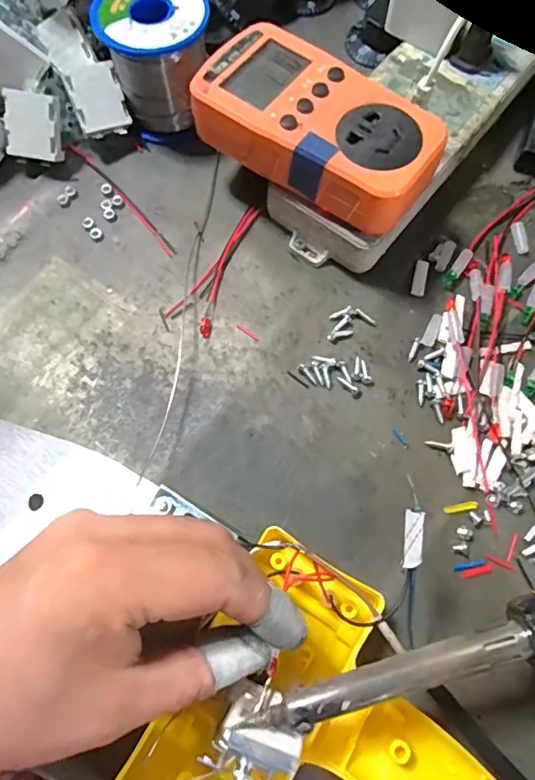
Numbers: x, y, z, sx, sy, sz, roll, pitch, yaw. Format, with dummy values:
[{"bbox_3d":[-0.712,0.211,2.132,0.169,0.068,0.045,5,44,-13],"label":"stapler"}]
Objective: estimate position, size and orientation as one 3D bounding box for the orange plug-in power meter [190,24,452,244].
[{"bbox_3d":[0.025,-0.136,0.264,0.124,0.028,0.067,34,74,10],"label":"orange plug-in power meter"}]

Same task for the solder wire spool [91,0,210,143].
[{"bbox_3d":[-0.065,-0.201,0.309,0.060,0.063,0.058,0,71,0],"label":"solder wire spool"}]

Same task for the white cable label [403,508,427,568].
[{"bbox_3d":[0.056,0.057,0.191,0.007,0.004,0.022,4,92,1],"label":"white cable label"}]

